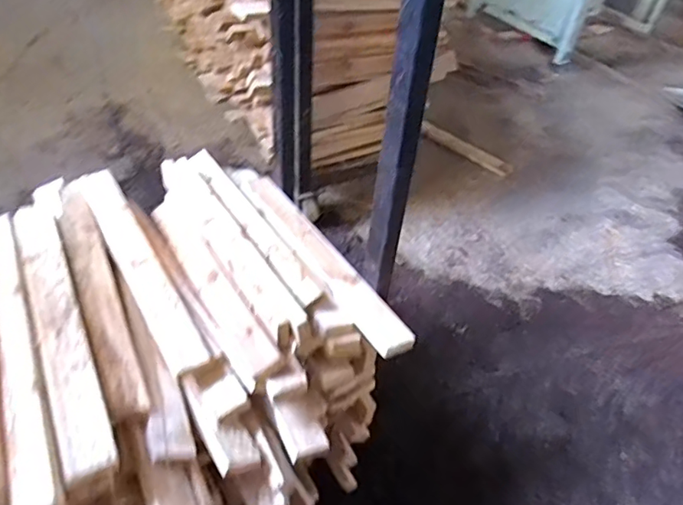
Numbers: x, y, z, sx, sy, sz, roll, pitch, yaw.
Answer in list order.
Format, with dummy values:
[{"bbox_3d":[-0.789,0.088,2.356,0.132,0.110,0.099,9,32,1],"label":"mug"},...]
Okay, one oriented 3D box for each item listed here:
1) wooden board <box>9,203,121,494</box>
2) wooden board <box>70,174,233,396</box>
[{"bbox_3d":[-0.392,0.081,0.735,0.056,0.031,0.528,-18,48,-25],"label":"wooden board"},{"bbox_3d":[-0.328,0.019,0.874,0.072,0.038,0.502,-23,50,-29],"label":"wooden board"}]

